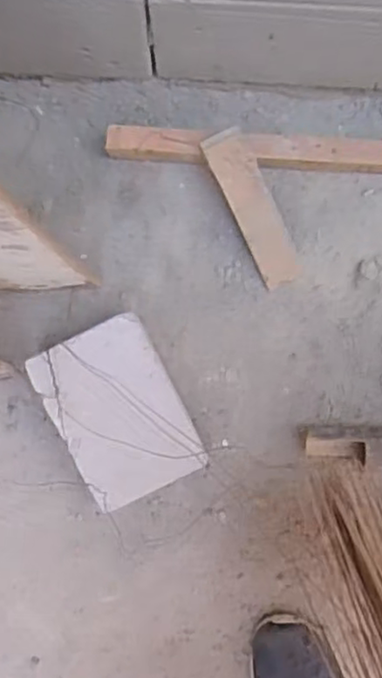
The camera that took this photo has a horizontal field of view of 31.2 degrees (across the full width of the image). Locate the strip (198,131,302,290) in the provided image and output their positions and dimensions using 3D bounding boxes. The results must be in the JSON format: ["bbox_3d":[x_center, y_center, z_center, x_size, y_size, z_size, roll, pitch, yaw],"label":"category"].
[{"bbox_3d":[0.079,-0.157,0.825,0.055,0.013,0.194,-28,109,-1],"label":"strip"}]

